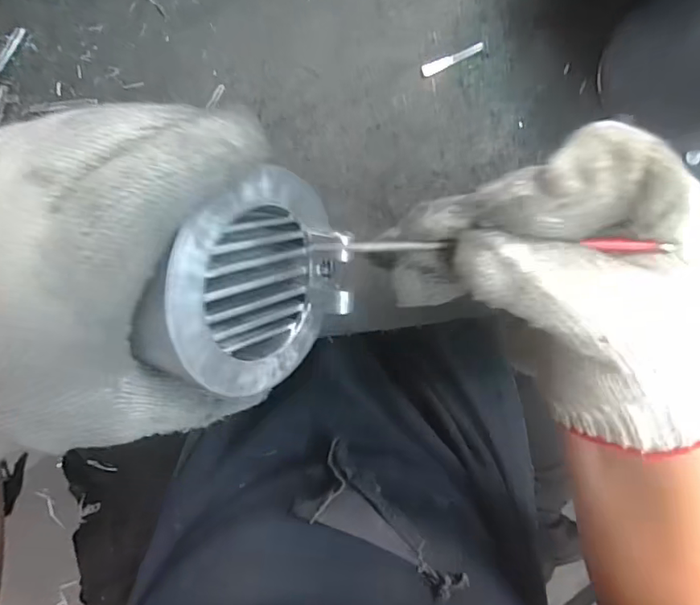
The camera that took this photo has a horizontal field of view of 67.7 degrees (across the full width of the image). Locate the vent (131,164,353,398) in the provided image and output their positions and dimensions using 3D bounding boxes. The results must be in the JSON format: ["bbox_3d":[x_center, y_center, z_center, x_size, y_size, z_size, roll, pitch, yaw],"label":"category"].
[{"bbox_3d":[-0.034,-0.004,0.199,0.022,0.086,0.083,13,138,31],"label":"vent"}]

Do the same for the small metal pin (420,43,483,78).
[{"bbox_3d":[0.057,-0.134,0.288,0.036,0.004,0.007,-22,96,0],"label":"small metal pin"}]

